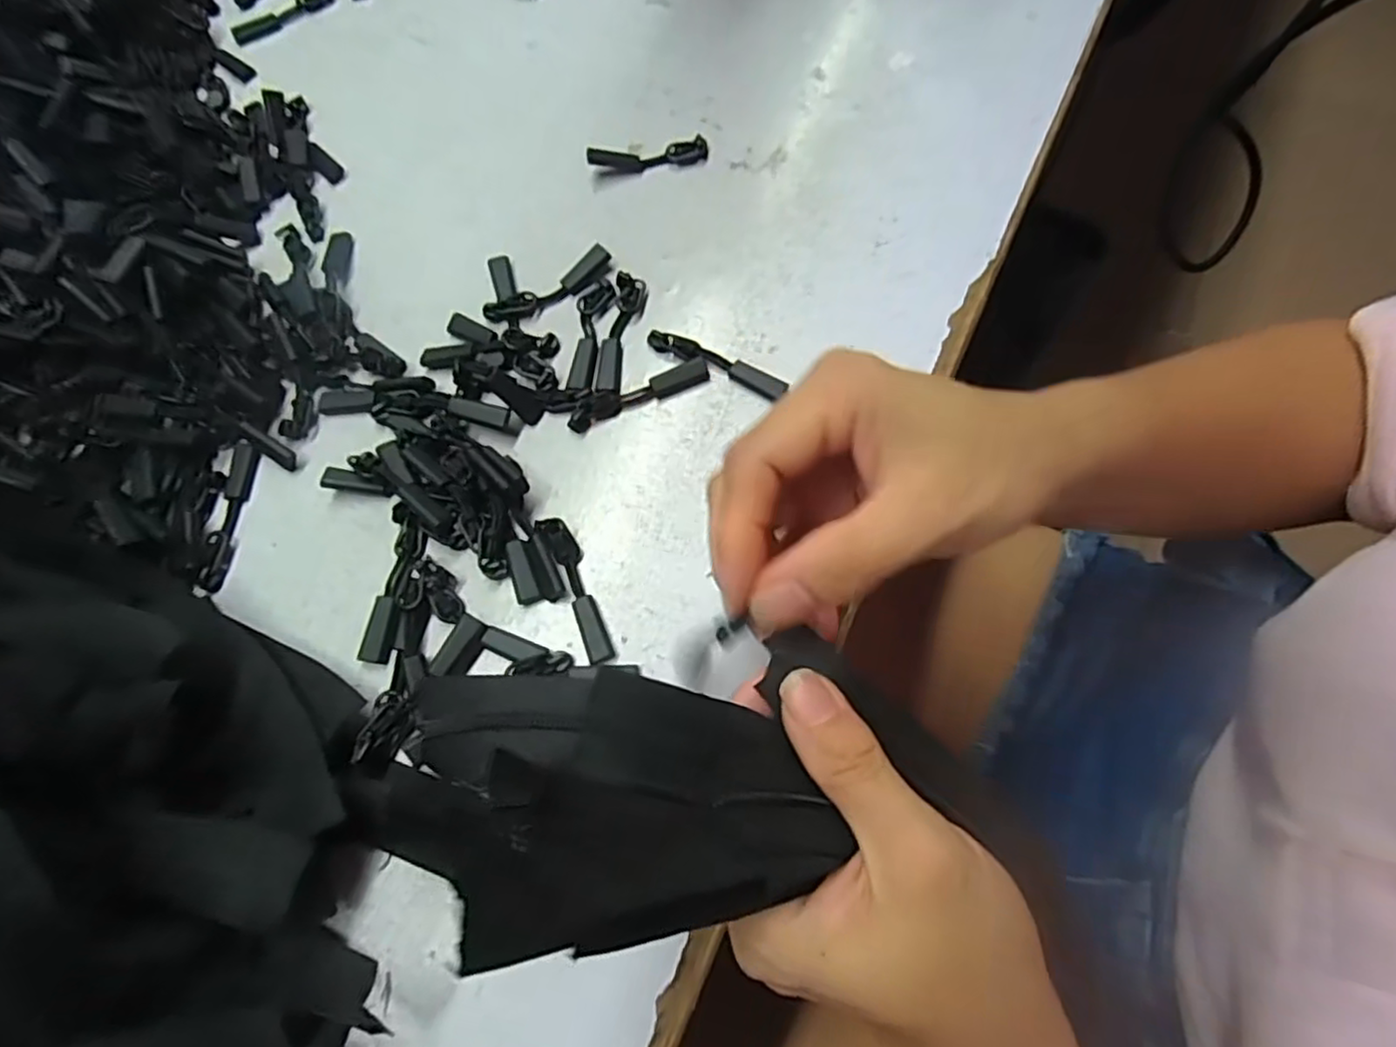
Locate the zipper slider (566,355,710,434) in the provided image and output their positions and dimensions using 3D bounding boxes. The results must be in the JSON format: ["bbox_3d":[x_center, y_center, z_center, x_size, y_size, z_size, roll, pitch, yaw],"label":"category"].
[{"bbox_3d":[-0.024,-0.052,0.270,0.058,0.006,0.012,-22,72,-5],"label":"zipper slider"}]

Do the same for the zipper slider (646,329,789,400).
[{"bbox_3d":[0.007,-0.065,0.274,0.059,0.004,0.010,26,74,10],"label":"zipper slider"}]

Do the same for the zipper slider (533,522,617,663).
[{"bbox_3d":[-0.043,0.023,0.246,0.011,0.007,0.056,-25,72,-6],"label":"zipper slider"}]

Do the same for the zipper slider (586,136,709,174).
[{"bbox_3d":[-0.022,-0.167,0.307,0.053,0.011,0.010,-4,71,1],"label":"zipper slider"}]

